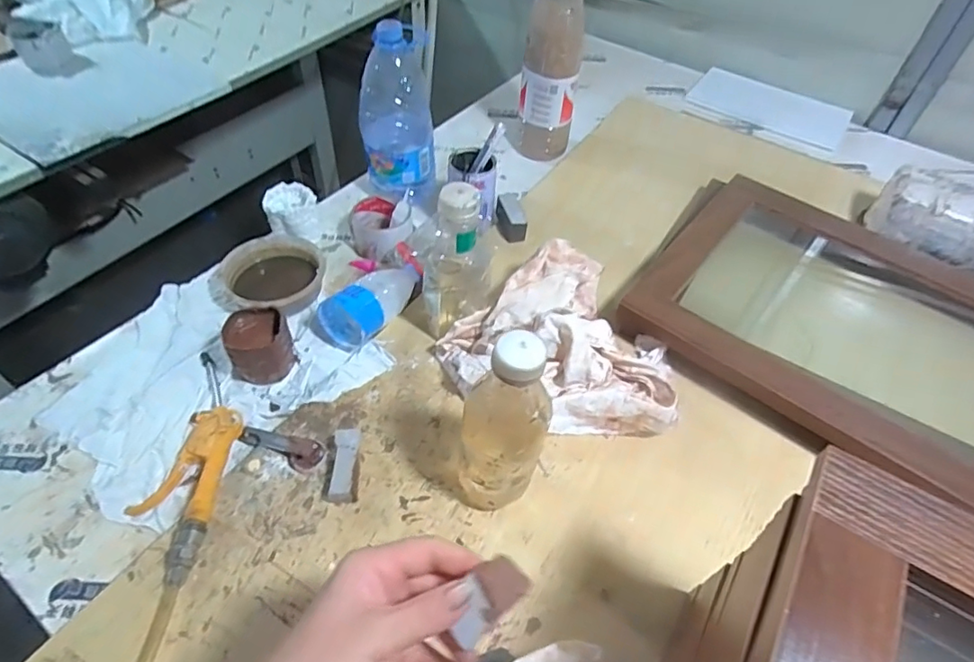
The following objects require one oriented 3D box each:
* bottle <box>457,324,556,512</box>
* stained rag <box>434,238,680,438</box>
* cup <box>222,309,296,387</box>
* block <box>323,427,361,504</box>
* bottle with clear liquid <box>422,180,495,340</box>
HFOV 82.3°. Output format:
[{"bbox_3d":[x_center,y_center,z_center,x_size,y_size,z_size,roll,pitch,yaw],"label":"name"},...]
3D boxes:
[{"bbox_3d":[0.009,0.081,0.478,0.083,0.207,0.074,10,51,6],"label":"bottle"},{"bbox_3d":[0.092,0.016,0.610,0.220,0.090,0.239,-33,59,-26],"label":"stained rag"},{"bbox_3d":[-0.255,0.014,0.624,0.068,0.057,0.069,1,51,-1],"label":"cup"},{"bbox_3d":[-0.139,0.131,0.542,0.026,0.027,0.071,3,51,0],"label":"block"},{"bbox_3d":[-0.031,-0.072,0.606,0.082,0.201,0.069,3,51,0],"label":"bottle with clear liquid"}]

